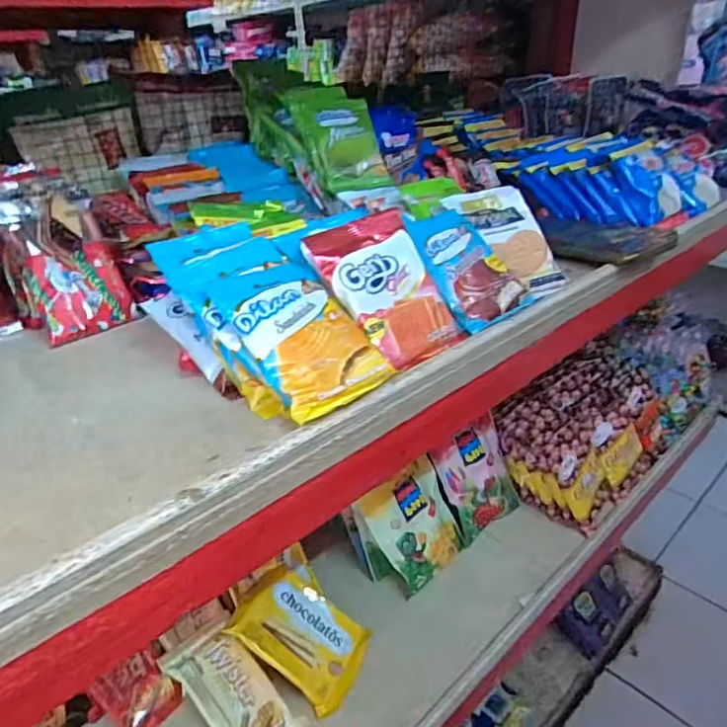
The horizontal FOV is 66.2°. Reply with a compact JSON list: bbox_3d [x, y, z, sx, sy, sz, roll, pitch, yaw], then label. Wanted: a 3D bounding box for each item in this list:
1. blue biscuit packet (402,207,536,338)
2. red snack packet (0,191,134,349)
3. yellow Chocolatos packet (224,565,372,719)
[{"bbox_3d":[0.071,-0.072,0.404,0.068,0.014,0.104,-21,67,-28],"label":"blue biscuit packet"},{"bbox_3d":[-0.212,-0.074,0.402,0.062,0.108,0.014,-25,4,-34],"label":"red snack packet"},{"bbox_3d":[-0.063,0.277,0.584,0.136,0.021,0.102,39,41,7],"label":"yellow Chocolatos packet"}]

